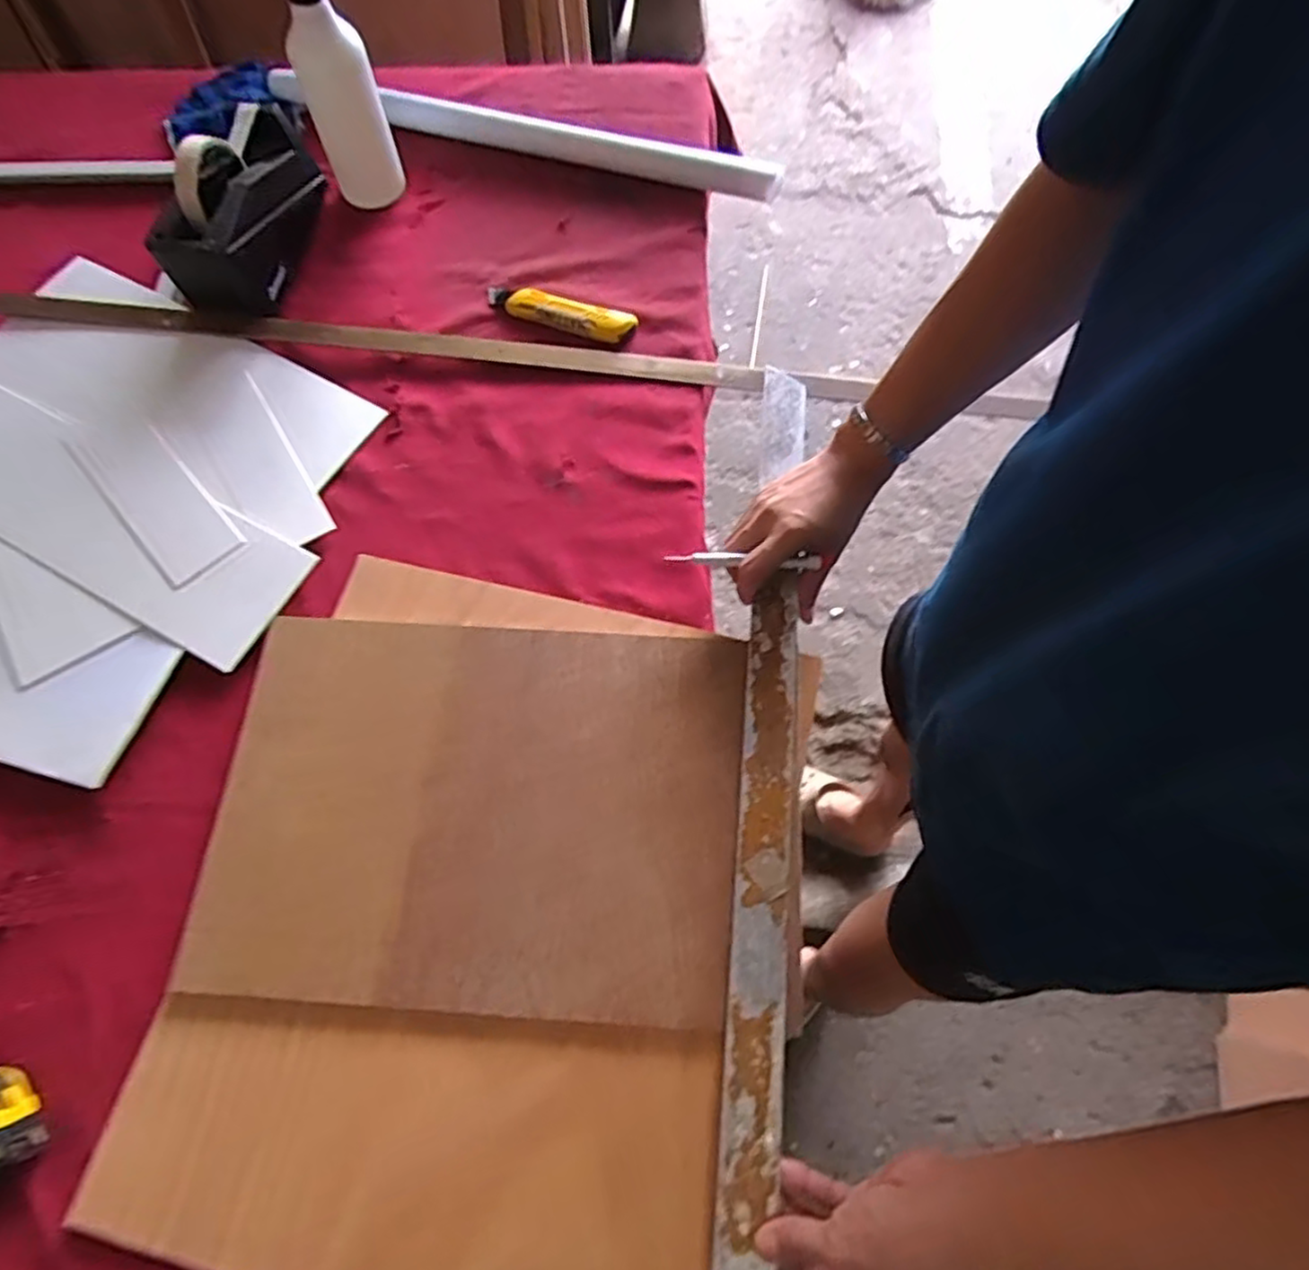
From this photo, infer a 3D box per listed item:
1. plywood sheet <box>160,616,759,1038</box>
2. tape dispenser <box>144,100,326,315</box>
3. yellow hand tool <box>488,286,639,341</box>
[{"bbox_3d":[-0.128,0.122,0.534,0.371,0.013,0.277,3,68,2],"label":"plywood sheet"},{"bbox_3d":[-0.397,-0.414,0.687,0.084,0.093,0.199,7,69,2],"label":"tape dispenser"},{"bbox_3d":[-0.093,-0.315,0.699,0.152,0.017,0.032,20,70,7],"label":"yellow hand tool"}]

